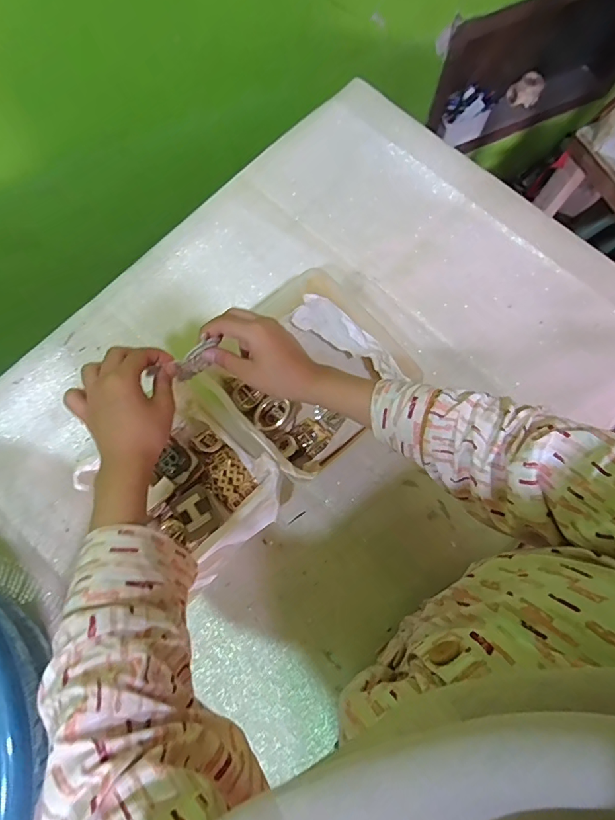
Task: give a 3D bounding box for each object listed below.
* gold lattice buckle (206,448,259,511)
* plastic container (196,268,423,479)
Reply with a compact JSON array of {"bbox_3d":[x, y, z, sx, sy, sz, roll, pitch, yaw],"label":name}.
[{"bbox_3d":[-0.090,0.078,0.513,0.046,0.017,0.062,-39,80,-9],"label":"gold lattice buckle"},{"bbox_3d":[-0.007,-0.049,0.528,0.195,0.090,0.203,-40,80,-9],"label":"plastic container"}]

